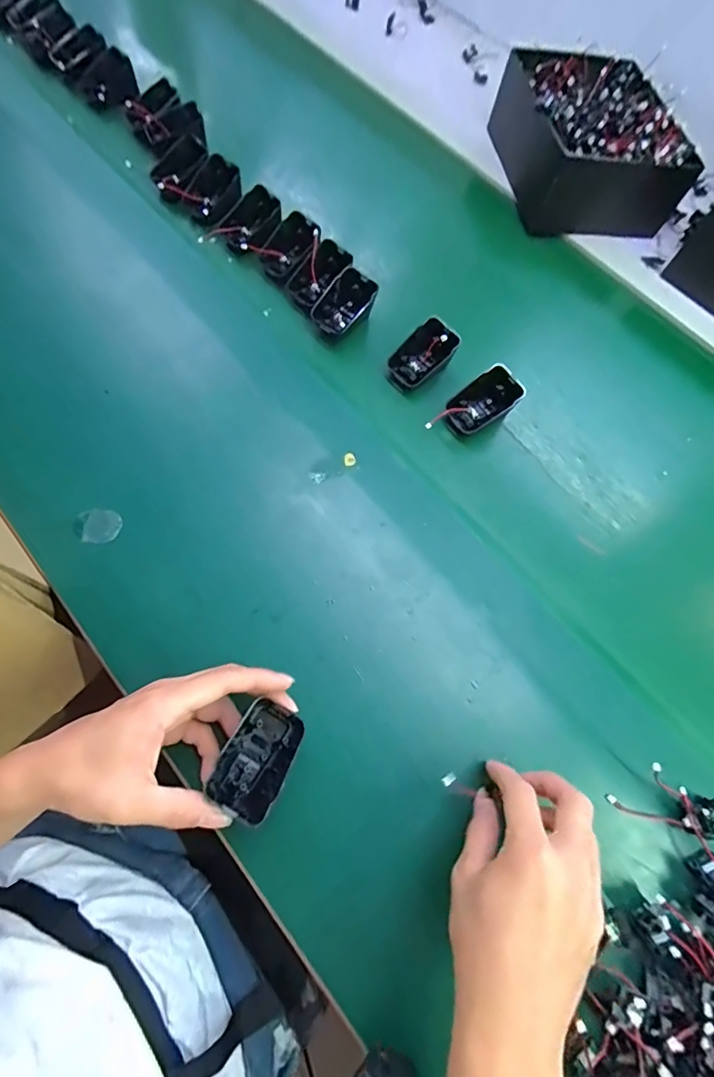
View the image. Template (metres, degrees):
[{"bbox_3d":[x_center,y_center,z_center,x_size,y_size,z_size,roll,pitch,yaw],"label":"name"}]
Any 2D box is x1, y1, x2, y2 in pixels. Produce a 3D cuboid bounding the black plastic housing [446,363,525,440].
[{"bbox_3d":[0.121,-0.130,0.446,0.067,0.038,0.047,-30,74,-17],"label":"black plastic housing"}]

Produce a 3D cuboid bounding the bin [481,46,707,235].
[{"bbox_3d":[0.284,-0.496,0.586,0.174,0.095,0.221,-7,69,-10],"label":"bin"}]

